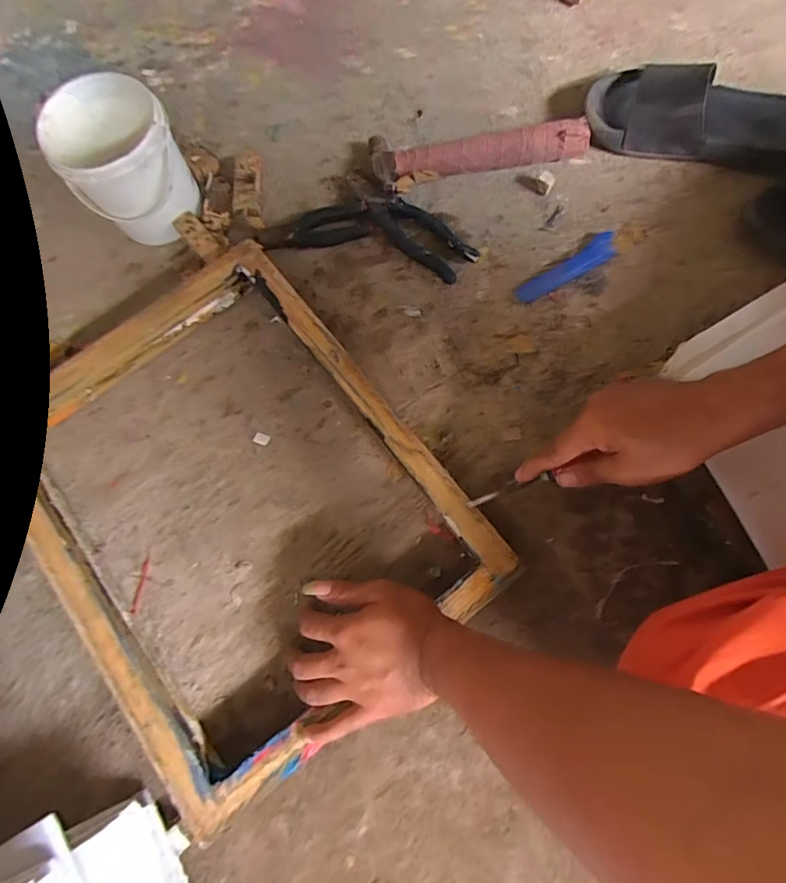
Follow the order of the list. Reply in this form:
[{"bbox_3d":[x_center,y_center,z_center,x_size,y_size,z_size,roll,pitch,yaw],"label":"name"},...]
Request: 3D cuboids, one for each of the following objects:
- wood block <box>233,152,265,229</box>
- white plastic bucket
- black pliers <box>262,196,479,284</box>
[{"bbox_3d":[-0.180,-0.309,0.583,0.033,0.018,0.099,-5,76,0],"label":"wood block"},{"bbox_3d":[-0.296,-0.305,0.529,0.118,0.123,0.115,0,76,1],"label":"white plastic bucket"},{"bbox_3d":[-0.020,-0.254,0.568,0.240,0.019,0.093,12,77,4],"label":"black pliers"}]

